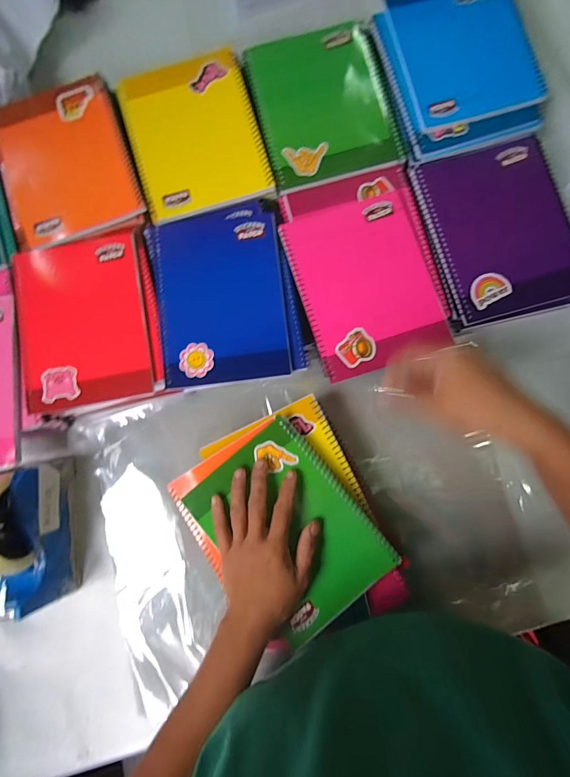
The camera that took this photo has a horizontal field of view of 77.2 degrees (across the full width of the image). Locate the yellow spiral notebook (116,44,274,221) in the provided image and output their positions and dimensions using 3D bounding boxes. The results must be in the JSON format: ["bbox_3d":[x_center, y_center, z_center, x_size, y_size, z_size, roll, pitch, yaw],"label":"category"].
[{"bbox_3d":[-0.113,-0.318,0.446,0.158,0.012,0.201,-17,86,1],"label":"yellow spiral notebook"}]

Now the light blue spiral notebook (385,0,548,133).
[{"bbox_3d":[0.212,-0.422,0.433,0.146,0.017,0.206,-13,86,2],"label":"light blue spiral notebook"}]

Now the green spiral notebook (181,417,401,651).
[{"bbox_3d":[0.006,0.149,0.384,0.141,0.015,0.197,-40,86,-1],"label":"green spiral notebook"}]

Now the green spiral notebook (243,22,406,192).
[{"bbox_3d":[0.049,-0.349,0.446,0.161,0.021,0.190,-15,86,1],"label":"green spiral notebook"}]

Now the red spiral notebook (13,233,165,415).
[{"bbox_3d":[-0.234,-0.080,0.420,0.162,0.011,0.194,-11,86,2],"label":"red spiral notebook"}]

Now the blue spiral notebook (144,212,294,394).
[{"bbox_3d":[-0.078,-0.107,0.419,0.150,0.012,0.199,-7,86,2],"label":"blue spiral notebook"}]

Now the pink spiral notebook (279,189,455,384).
[{"bbox_3d":[0.094,-0.123,0.413,0.151,0.010,0.194,-18,86,1],"label":"pink spiral notebook"}]

